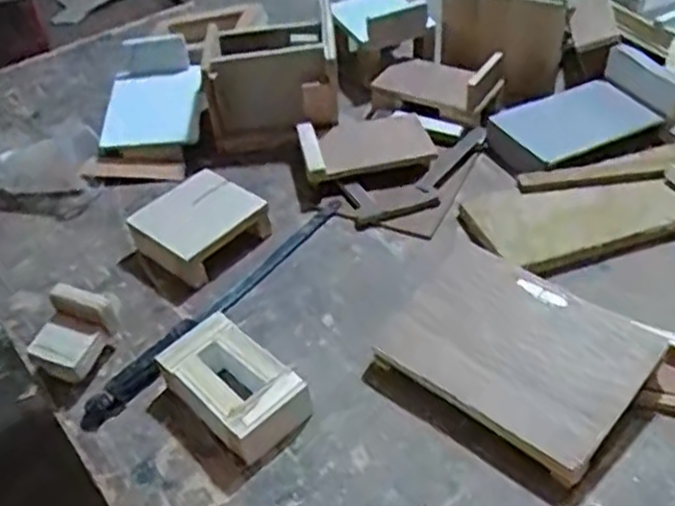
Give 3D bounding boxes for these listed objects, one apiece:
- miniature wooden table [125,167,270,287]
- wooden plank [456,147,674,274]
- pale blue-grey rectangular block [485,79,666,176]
[{"bbox_3d":[-0.130,-0.026,0.671,0.107,0.041,0.104,31,55,32],"label":"miniature wooden table"},{"bbox_3d":[0.307,-0.062,0.683,0.370,0.011,0.100,-16,45,-10],"label":"wooden plank"},{"bbox_3d":[0.242,-0.129,0.750,0.165,0.031,0.103,-20,46,-15],"label":"pale blue-grey rectangular block"}]

